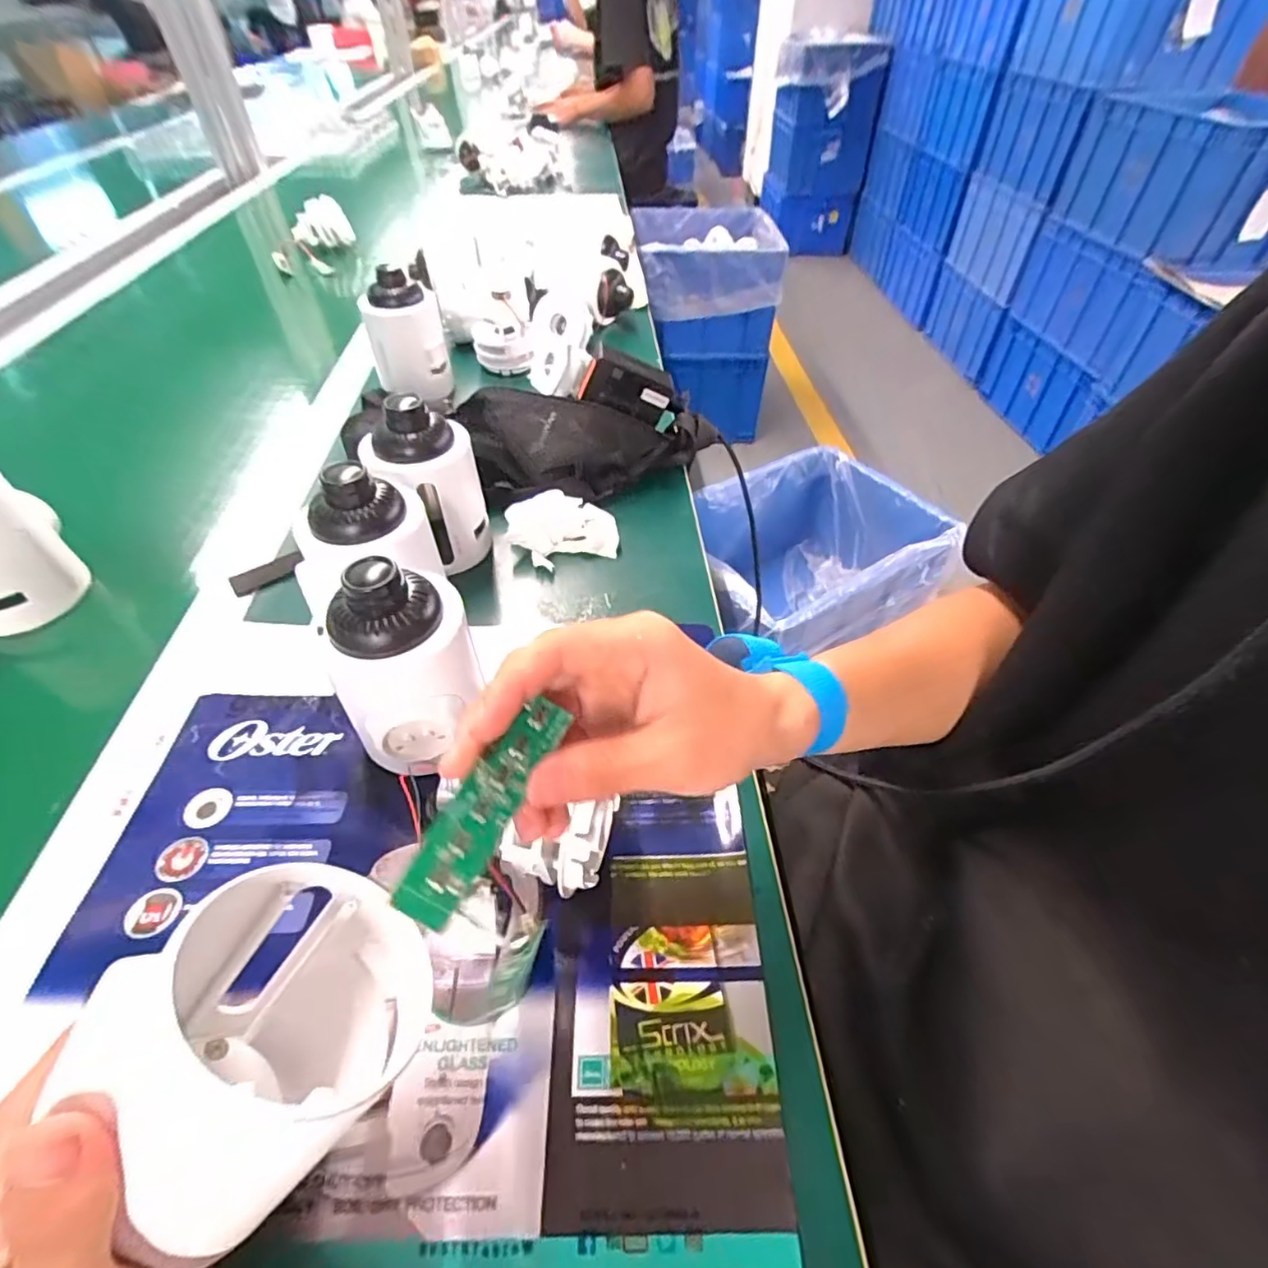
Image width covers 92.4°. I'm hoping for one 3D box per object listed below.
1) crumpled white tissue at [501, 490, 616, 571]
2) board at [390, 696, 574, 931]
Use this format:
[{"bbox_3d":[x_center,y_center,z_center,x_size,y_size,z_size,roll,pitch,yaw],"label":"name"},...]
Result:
[{"bbox_3d":[-0.059,-0.086,0.497,0.078,0.024,0.073,-23,52,-22],"label":"crumpled white tissue"},{"bbox_3d":[-0.050,0.057,0.205,0.021,0.004,0.079,32,69,-5],"label":"board"}]

